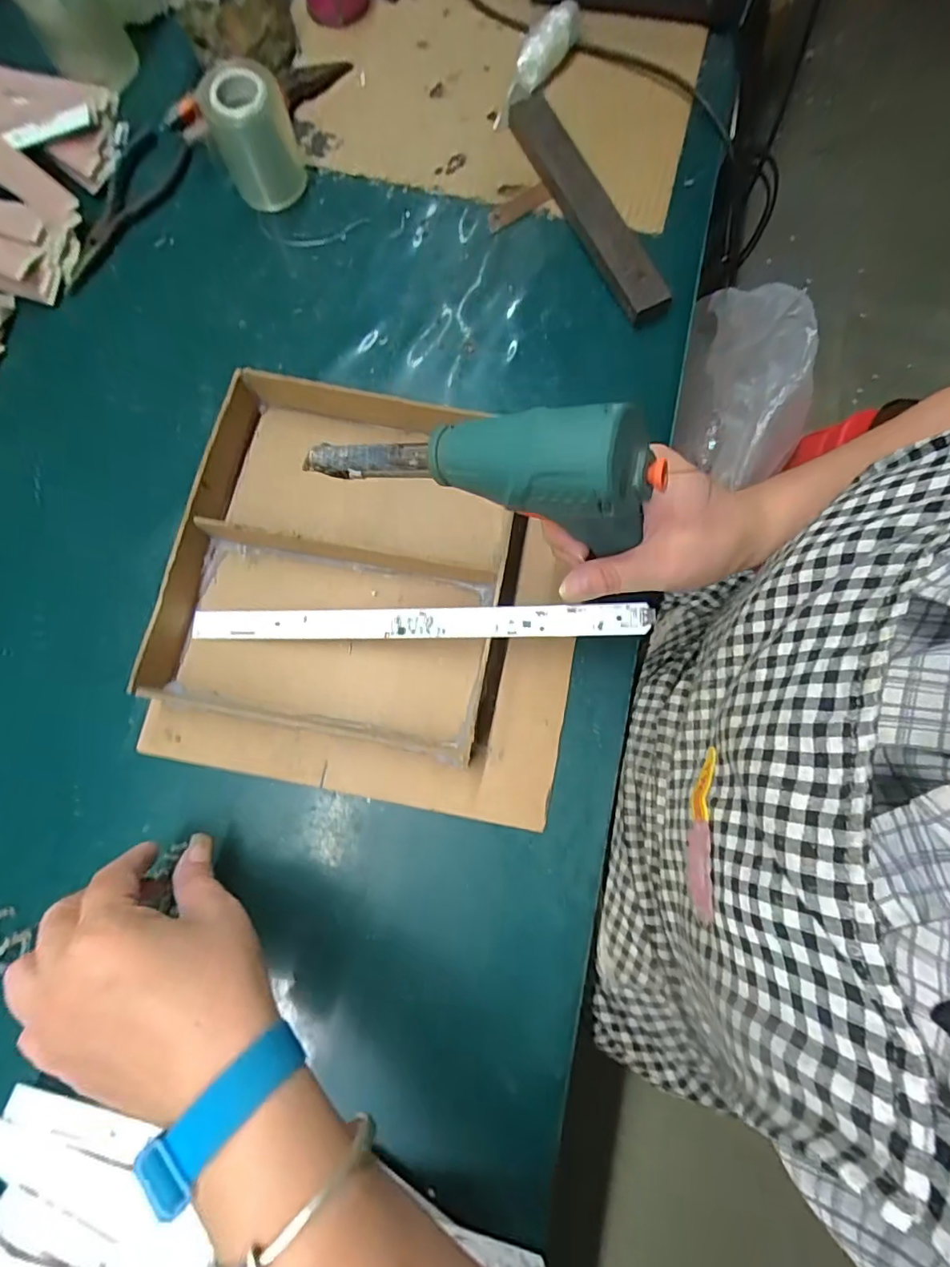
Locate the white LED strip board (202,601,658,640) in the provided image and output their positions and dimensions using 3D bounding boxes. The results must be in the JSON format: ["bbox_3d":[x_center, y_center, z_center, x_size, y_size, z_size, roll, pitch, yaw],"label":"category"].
[{"bbox_3d":[-0.042,-0.007,0.319,0.282,0.006,0.019,-1,82,12],"label":"white LED strip board"}]

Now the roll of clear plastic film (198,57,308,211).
[{"bbox_3d":[-0.164,-0.372,0.397,0.056,0.066,0.045,-17,78,-3],"label":"roll of clear plastic film"}]

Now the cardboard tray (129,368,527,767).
[{"bbox_3d":[-0.079,-0.049,0.342,0.212,0.034,0.223,12,78,3],"label":"cardboard tray"}]

